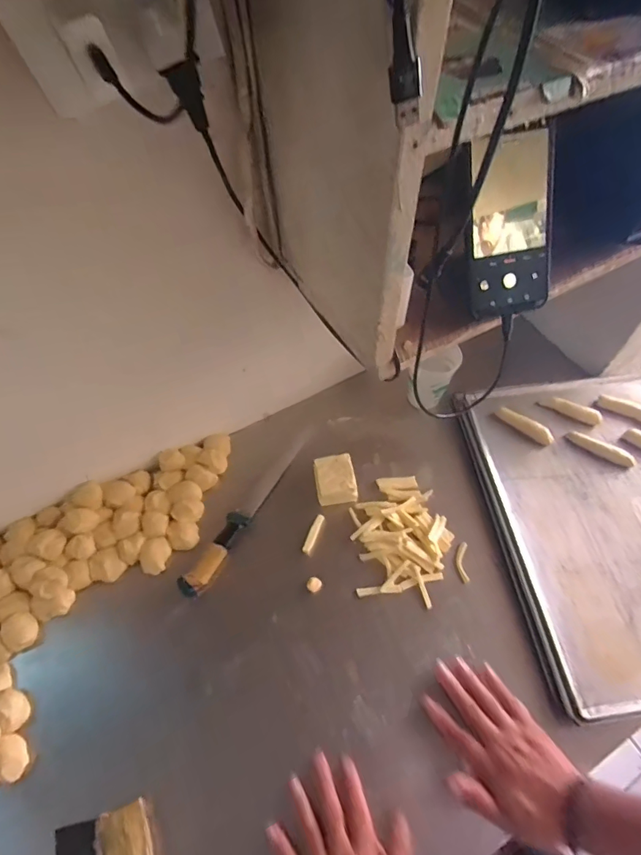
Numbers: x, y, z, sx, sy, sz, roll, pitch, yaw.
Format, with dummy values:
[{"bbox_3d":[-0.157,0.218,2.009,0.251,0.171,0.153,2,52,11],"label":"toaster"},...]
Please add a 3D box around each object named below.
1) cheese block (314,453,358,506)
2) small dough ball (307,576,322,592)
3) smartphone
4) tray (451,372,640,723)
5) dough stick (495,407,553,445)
[{"bbox_3d":[0.024,0.081,0.669,0.061,0.045,0.070,-8,61,-2],"label":"cheese block"},{"bbox_3d":[-0.008,0.212,0.610,0.020,0.007,0.019,0,61,1],"label":"small dough ball"},{"bbox_3d":[0.168,-0.176,0.398,0.078,0.147,0.006,-12,21,-2],"label":"smartphone"},{"bbox_3d":[0.421,0.123,0.637,0.341,0.035,0.453,-8,61,-3],"label":"tray"},{"bbox_3d":[0.316,-0.004,0.698,0.090,0.017,0.022,33,67,17],"label":"dough stick"}]

